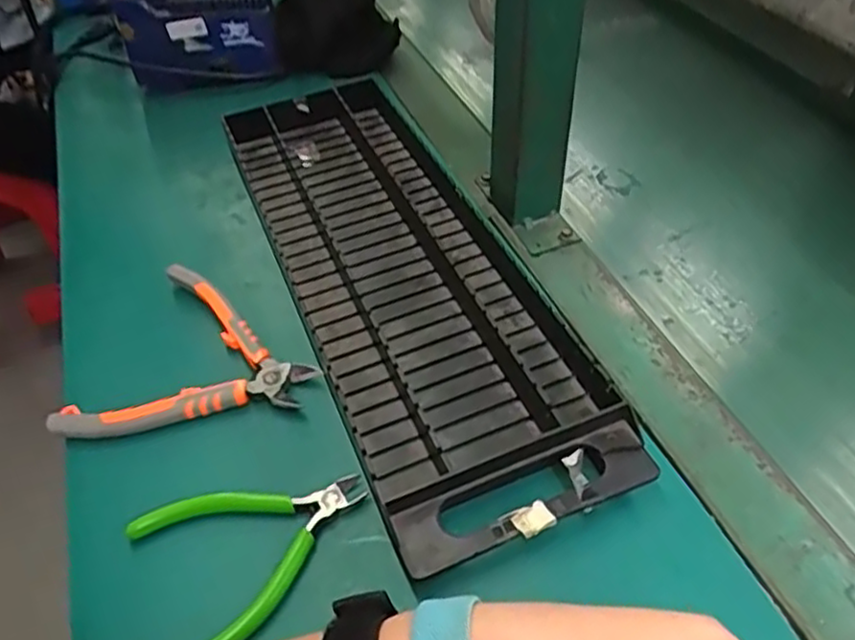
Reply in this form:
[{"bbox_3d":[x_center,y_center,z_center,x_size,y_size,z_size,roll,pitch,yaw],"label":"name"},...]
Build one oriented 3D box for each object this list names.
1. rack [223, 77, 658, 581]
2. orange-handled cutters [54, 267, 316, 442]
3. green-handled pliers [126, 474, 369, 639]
[{"bbox_3d":[-0.024,-0.039,0.469,0.135,0.032,0.414,-17,48,-16],"label":"rack"},{"bbox_3d":[-0.137,0.032,0.430,0.128,0.027,0.123,16,48,15],"label":"orange-handled cutters"},{"bbox_3d":[-0.083,0.112,0.356,0.112,0.018,0.084,-21,49,-19],"label":"green-handled pliers"}]

